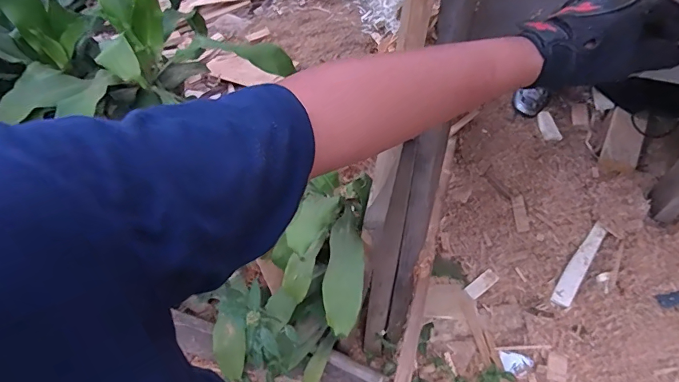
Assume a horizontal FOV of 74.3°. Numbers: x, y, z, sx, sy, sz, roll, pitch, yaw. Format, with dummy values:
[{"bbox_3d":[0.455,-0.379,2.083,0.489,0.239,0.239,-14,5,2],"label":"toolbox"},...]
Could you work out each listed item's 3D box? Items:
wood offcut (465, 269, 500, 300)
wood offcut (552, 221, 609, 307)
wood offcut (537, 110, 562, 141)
[{"bbox_3d":[0.398,0.260,1.249,0.097,0.009,0.041,-37,82,-8],"label":"wood offcut"},{"bbox_3d":[0.642,0.198,1.196,0.047,0.013,0.242,31,84,21],"label":"wood offcut"},{"bbox_3d":[0.634,-0.199,1.363,0.053,0.013,0.124,0,49,-3],"label":"wood offcut"}]

